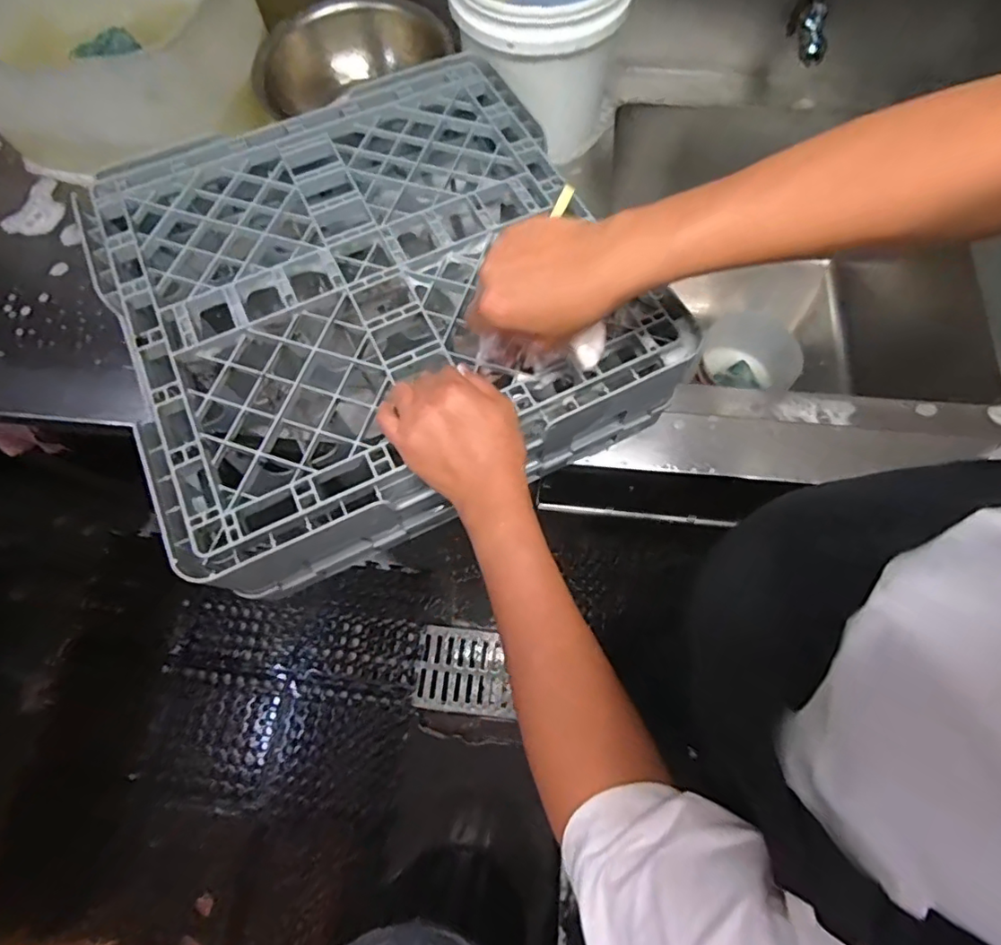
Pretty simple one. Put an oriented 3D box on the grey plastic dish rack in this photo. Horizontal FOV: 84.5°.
[{"bbox_3d":[-0.134,-0.190,0.582,0.481,0.109,0.477,-26,72,-6],"label":"grey plastic dish rack"}]

